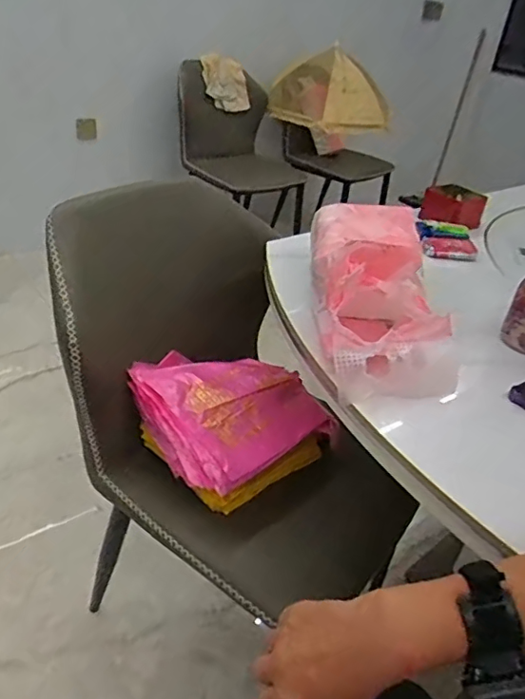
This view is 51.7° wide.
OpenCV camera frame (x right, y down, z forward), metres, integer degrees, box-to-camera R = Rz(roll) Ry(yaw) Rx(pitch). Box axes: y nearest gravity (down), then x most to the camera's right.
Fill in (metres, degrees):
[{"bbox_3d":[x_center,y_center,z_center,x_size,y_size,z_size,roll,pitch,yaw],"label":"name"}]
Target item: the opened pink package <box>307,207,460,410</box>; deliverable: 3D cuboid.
[{"bbox_3d":[0.141,-0.076,0.692,0.149,0.123,0.336,7,33,0],"label":"opened pink package"}]

